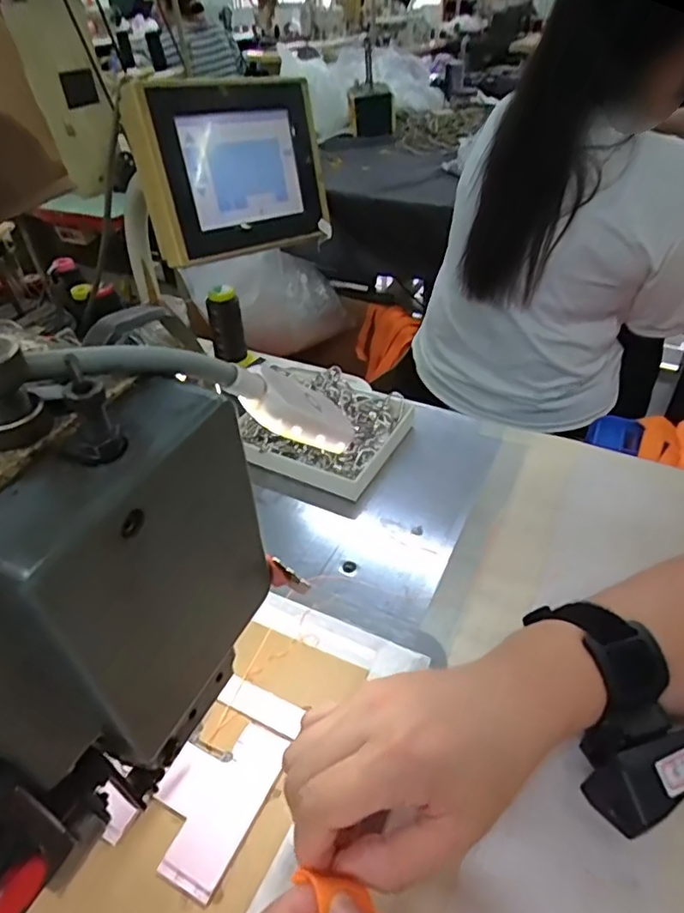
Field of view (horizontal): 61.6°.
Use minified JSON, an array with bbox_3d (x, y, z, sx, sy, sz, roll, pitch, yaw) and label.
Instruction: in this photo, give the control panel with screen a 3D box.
[{"bbox_3d":[-0.100,-0.256,0.513,0.165,0.144,0.045,-31,34,-29],"label":"control panel with screen"}]

